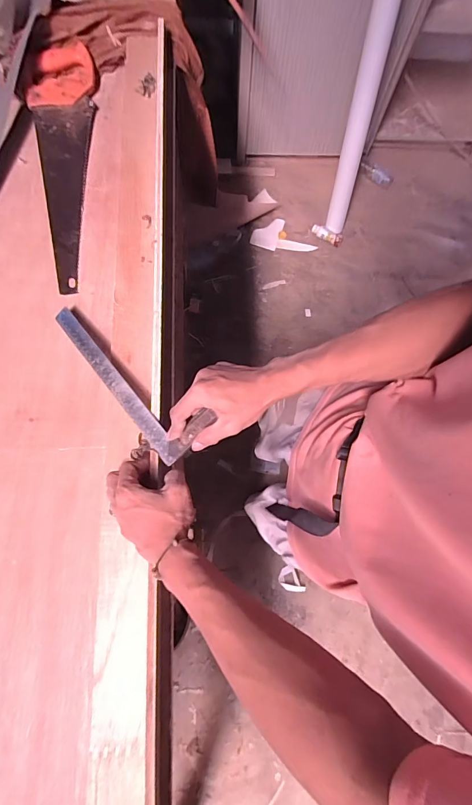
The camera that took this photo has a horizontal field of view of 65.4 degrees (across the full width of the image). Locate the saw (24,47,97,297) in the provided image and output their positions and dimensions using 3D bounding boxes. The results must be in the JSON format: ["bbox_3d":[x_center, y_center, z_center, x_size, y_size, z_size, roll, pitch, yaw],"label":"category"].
[{"bbox_3d":[-0.315,-0.433,0.651,0.107,0.025,0.512,-3,75,-3],"label":"saw"}]

